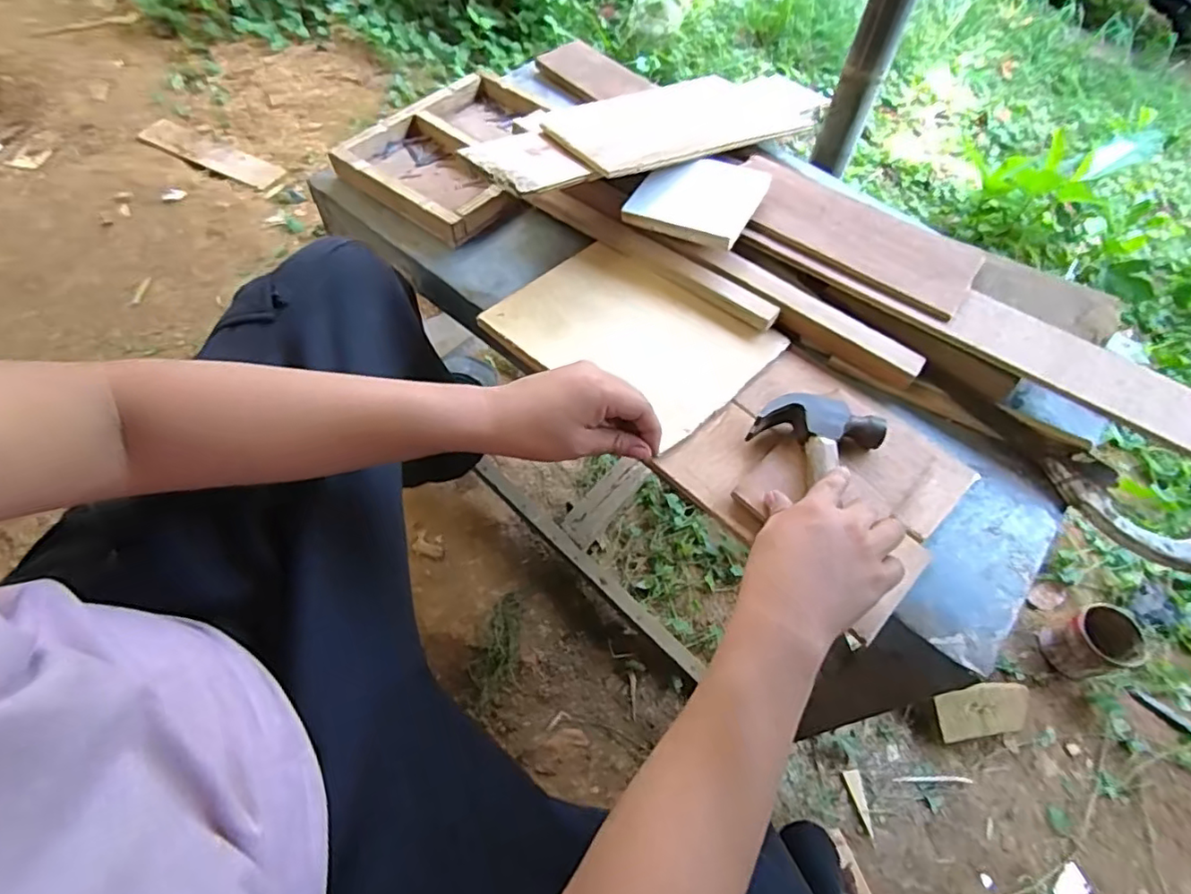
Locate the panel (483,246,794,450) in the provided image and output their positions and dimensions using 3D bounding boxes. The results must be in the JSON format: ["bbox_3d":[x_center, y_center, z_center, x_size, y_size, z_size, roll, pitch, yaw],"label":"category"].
[{"bbox_3d":[0.038,-0.121,0.637,0.261,0.009,0.193,36,63,18],"label":"panel"}]

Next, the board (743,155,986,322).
[{"bbox_3d":[0.294,-0.250,0.688,0.281,0.019,0.129,34,66,13],"label":"board"}]

